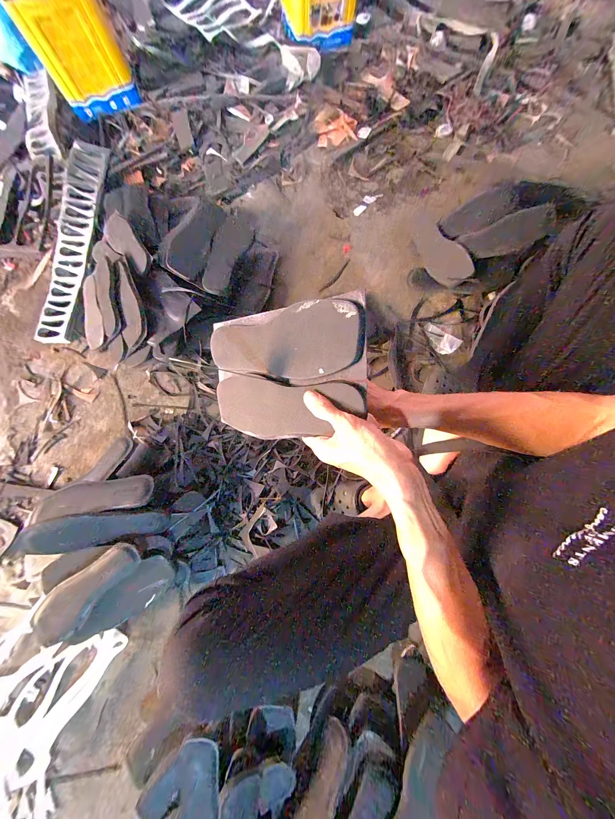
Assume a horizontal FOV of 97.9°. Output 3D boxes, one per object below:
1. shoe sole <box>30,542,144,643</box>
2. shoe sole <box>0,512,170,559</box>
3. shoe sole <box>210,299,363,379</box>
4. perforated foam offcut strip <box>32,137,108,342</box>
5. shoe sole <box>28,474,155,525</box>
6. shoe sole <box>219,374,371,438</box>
[{"bbox_3d":[-0.447,0.366,0.548,0.222,0.026,0.086,-44,96,-8],"label":"shoe sole"},{"bbox_3d":[-0.423,0.244,0.542,0.255,0.038,0.067,-2,78,-18],"label":"shoe sole"},{"bbox_3d":[-0.042,-0.084,0.357,0.238,0.007,0.086,-1,104,33],"label":"shoe sole"},{"bbox_3d":[-0.708,-0.520,0.811,0.099,0.030,0.653,5,83,-14],"label":"perforated foam offcut strip"},{"bbox_3d":[-0.436,0.181,0.558,0.197,0.014,0.077,-7,46,-14],"label":"shoe sole"},{"bbox_3d":[-0.040,-0.001,0.367,0.239,0.010,0.081,6,97,31],"label":"shoe sole"}]

